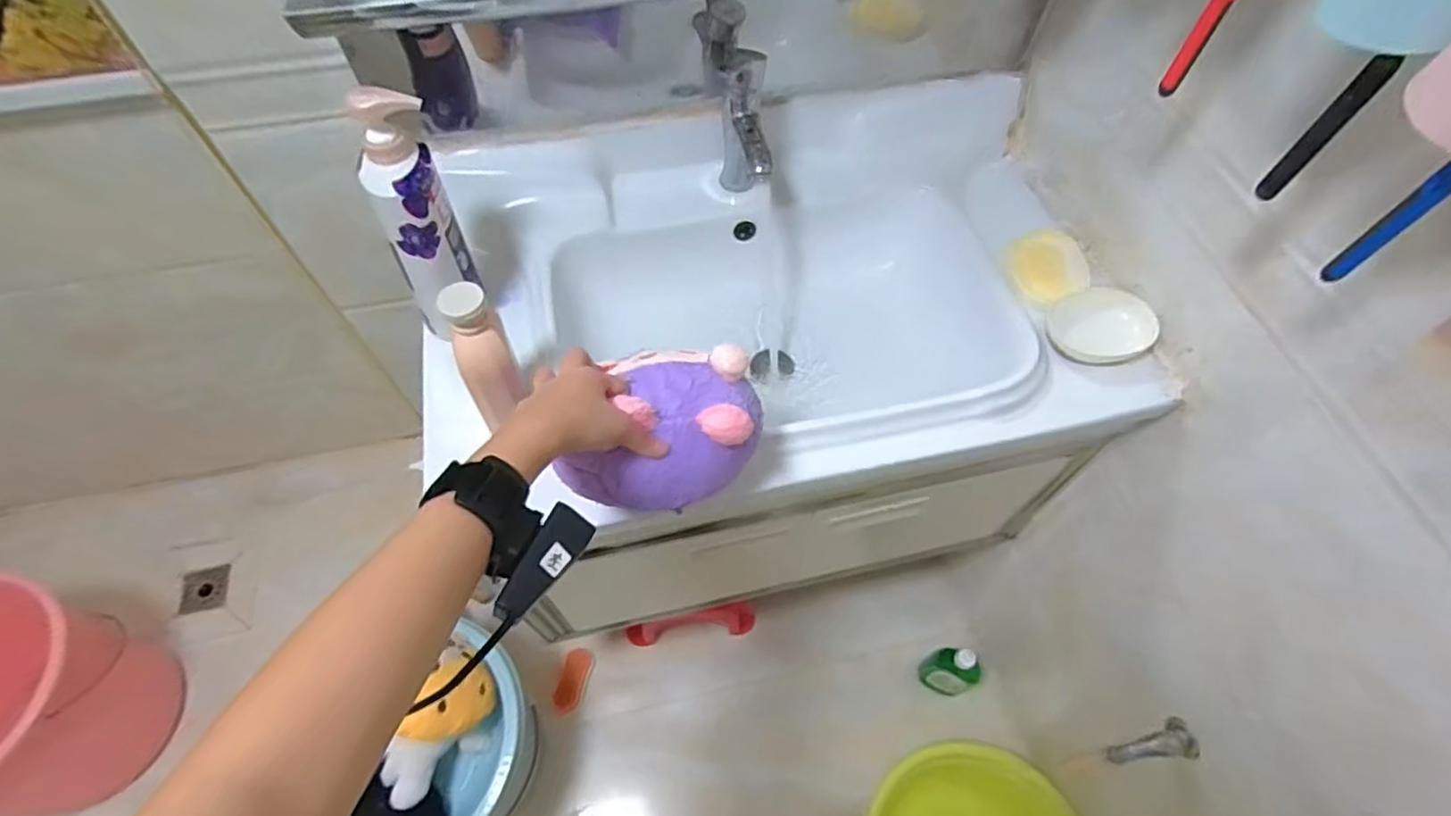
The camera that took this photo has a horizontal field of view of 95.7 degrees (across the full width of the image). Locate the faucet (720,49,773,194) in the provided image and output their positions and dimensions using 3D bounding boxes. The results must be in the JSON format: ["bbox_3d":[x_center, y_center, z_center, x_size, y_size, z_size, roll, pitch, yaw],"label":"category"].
[{"bbox_3d":[0.023,-0.293,0.749,0.044,0.163,0.109,-3,59,-3],"label":"faucet"}]

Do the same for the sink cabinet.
[{"bbox_3d":[0.052,-0.006,0.997,0.771,0.713,0.479,-11,60,-8],"label":"sink cabinet"}]

